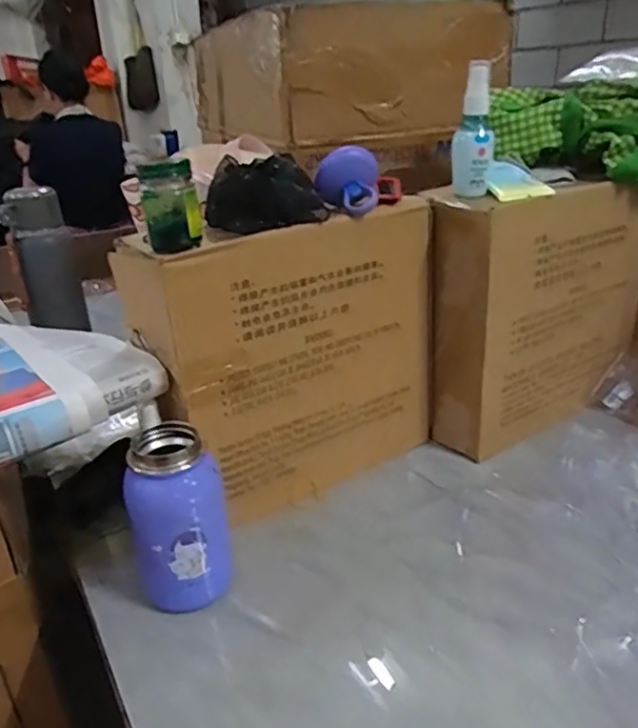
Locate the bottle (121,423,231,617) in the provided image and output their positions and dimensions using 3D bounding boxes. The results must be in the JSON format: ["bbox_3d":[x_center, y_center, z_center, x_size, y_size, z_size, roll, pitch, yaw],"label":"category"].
[{"bbox_3d":[-0.111,0.126,0.495,0.072,0.143,0.063,-10,26,-16],"label":"bottle"}]

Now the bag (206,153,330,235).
[{"bbox_3d":[-0.047,-0.150,0.542,0.086,0.053,0.069,-19,29,-30],"label":"bag"}]

